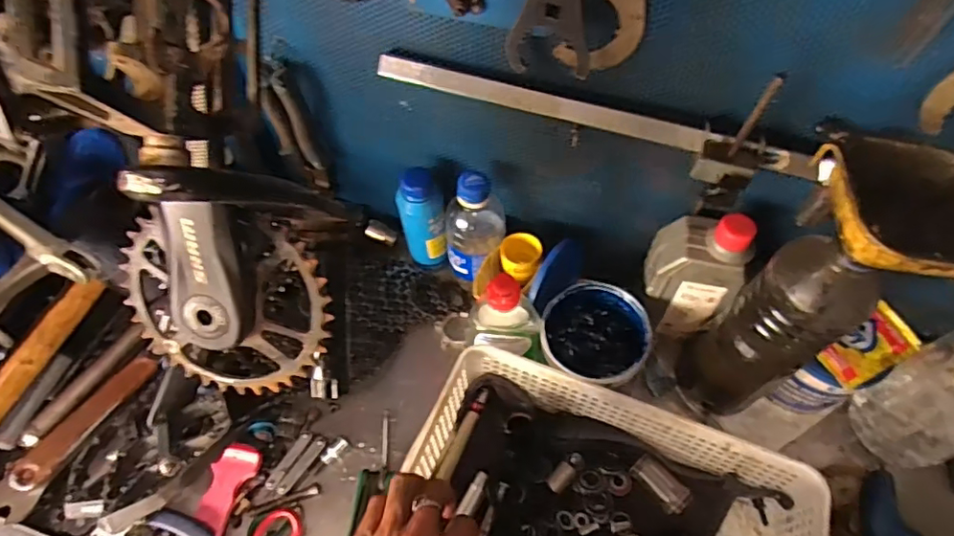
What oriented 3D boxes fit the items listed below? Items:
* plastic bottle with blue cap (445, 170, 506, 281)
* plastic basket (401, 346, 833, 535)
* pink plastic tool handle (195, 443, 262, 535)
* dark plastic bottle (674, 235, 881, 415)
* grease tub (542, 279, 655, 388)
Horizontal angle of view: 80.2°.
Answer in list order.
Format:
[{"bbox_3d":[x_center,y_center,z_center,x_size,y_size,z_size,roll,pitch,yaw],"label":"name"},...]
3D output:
[{"bbox_3d":[0.002,-0.036,0.601,0.064,0.158,0.048,-31,62,-18],"label":"plastic bottle with blue cap"},{"bbox_3d":[0.100,0.229,0.473,0.325,0.086,0.252,17,57,6],"label":"plastic basket"},{"bbox_3d":[-0.243,0.223,0.525,0.036,0.019,0.119,13,58,9],"label":"pink plastic tool handle"},{"bbox_3d":[0.244,0.060,0.494,0.061,0.241,0.087,-38,64,-22],"label":"dark plastic bottle"},{"bbox_3d":[0.113,0.074,0.569,0.098,0.085,0.101,0,57,0],"label":"grease tub"}]

